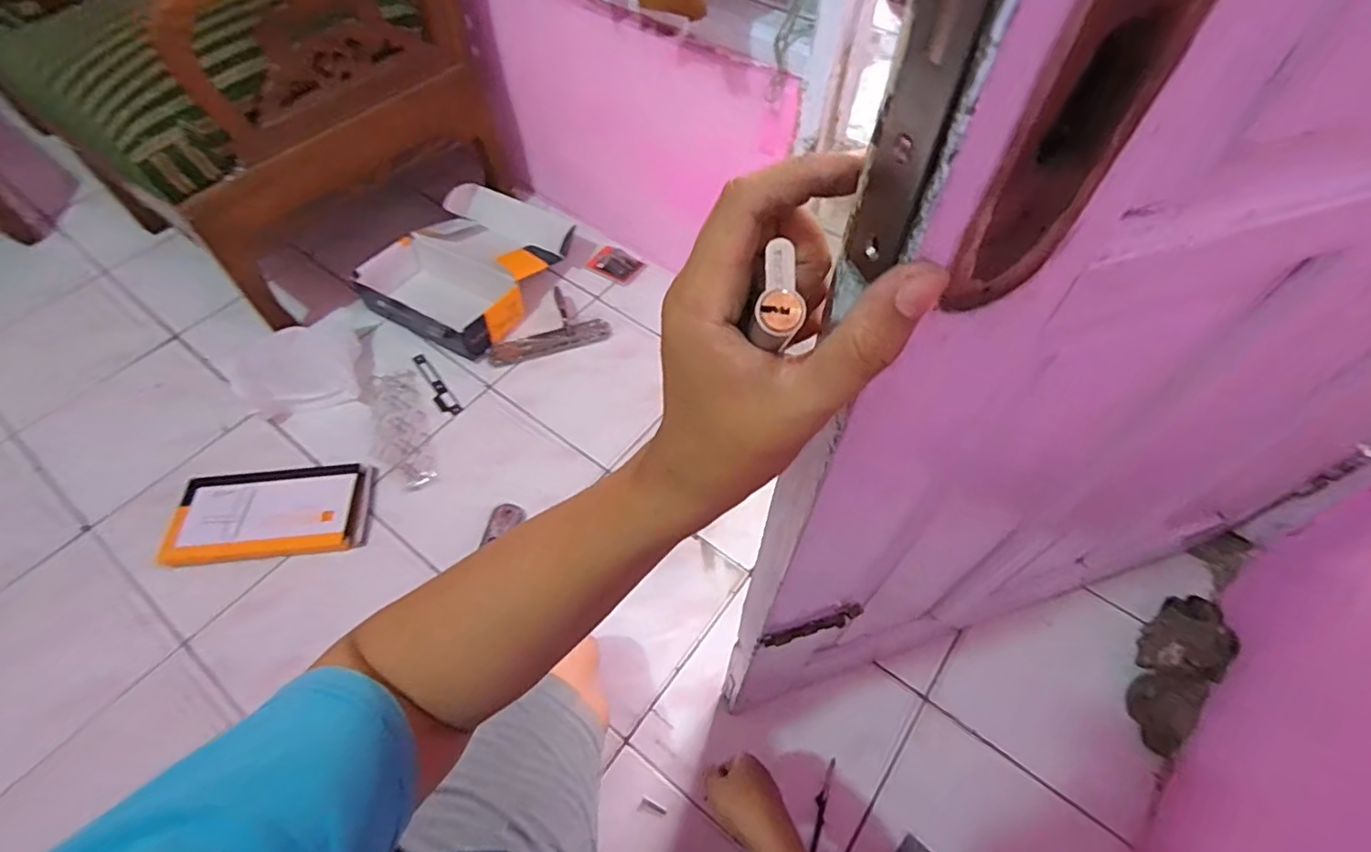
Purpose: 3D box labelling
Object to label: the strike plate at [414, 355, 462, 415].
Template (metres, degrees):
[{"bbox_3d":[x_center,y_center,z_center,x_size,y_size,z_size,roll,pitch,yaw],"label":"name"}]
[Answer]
[{"bbox_3d":[-0.477,-0.076,1.169,0.036,0.006,0.167,-30,65,-29],"label":"strike plate"}]

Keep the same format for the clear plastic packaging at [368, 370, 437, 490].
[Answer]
[{"bbox_3d":[-0.519,0.001,1.120,0.091,0.019,0.259,-18,59,-13],"label":"clear plastic packaging"}]

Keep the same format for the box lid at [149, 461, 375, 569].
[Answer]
[{"bbox_3d":[-0.673,0.144,1.010,0.307,0.037,0.152,-5,57,-5],"label":"box lid"}]

